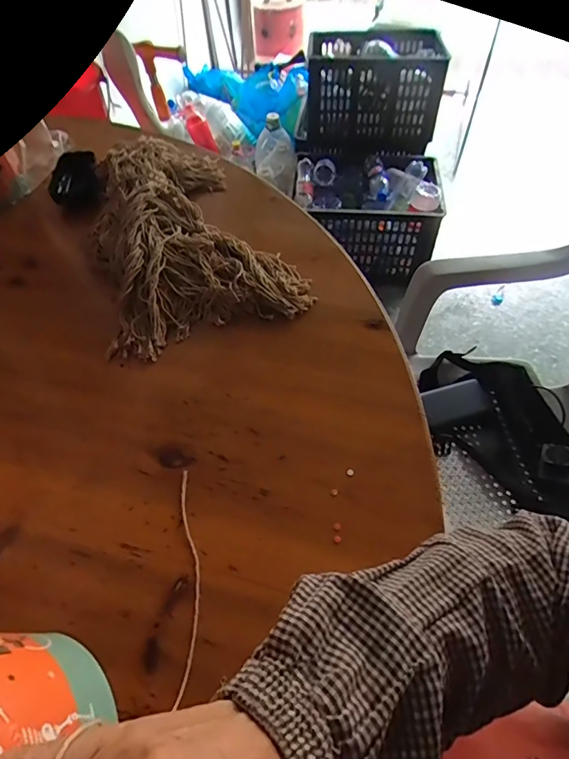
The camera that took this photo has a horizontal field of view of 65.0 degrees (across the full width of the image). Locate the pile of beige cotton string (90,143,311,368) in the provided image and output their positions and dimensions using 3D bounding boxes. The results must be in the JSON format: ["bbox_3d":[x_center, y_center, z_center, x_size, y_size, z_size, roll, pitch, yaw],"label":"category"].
[{"bbox_3d":[-0.125,-0.186,0.537,0.218,0.057,0.336,-18,56,-11],"label":"pile of beige cotton string"}]

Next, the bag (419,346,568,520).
[{"bbox_3d":[0.397,0.084,0.810,0.321,0.071,0.212,32,62,22],"label":"bag"}]

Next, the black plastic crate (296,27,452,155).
[{"bbox_3d":[0.285,-0.955,1.469,0.456,0.301,0.237,17,57,12],"label":"black plastic crate"}]

